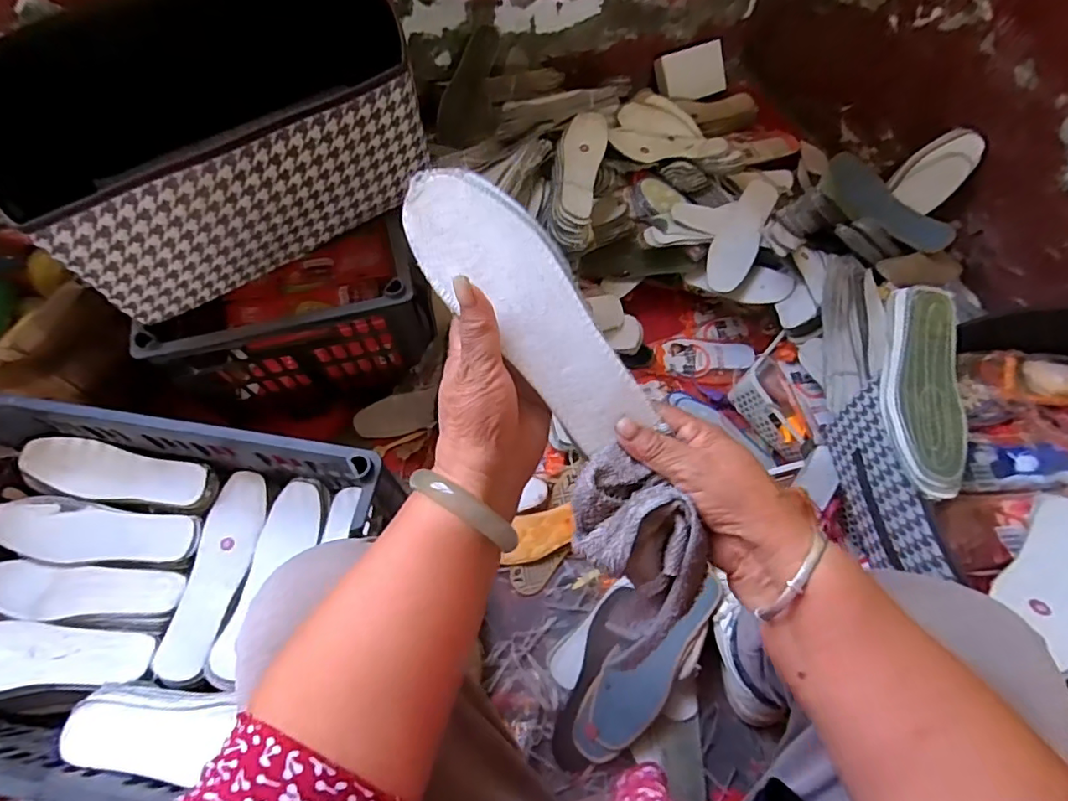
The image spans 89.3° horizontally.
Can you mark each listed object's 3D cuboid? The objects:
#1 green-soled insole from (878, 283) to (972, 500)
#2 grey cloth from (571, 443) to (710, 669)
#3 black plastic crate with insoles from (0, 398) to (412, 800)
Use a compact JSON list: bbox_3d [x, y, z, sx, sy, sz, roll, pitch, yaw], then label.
[{"bbox_3d":[0.409,-0.017,0.569,0.070,0.020,0.237,12,66,5],"label":"green-soled insole"},{"bbox_3d":[0.061,0.090,0.328,0.066,0.063,0.109,-24,68,-11],"label":"grey cloth"},{"bbox_3d":[-0.432,0.195,0.580,0.471,0.129,0.344,11,66,5],"label":"black plastic crate with insoles"}]

